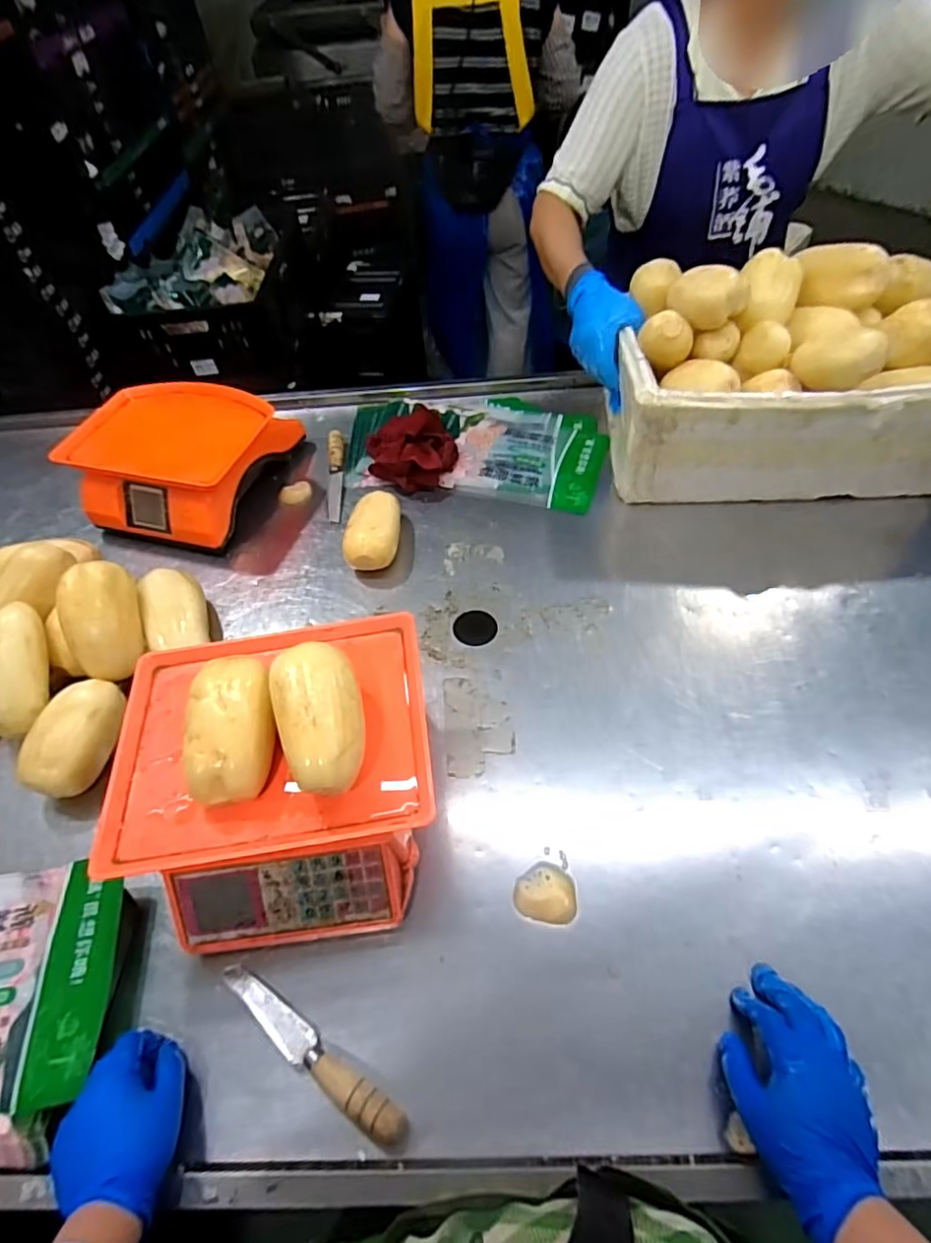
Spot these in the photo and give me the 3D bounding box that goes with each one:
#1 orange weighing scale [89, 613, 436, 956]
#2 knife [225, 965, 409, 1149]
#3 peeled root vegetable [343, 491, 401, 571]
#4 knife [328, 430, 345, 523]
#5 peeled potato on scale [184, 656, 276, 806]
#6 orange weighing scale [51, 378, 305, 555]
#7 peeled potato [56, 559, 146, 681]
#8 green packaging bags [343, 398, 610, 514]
[{"bbox_3d":[-0.180,0.160,0.618,0.293,0.135,0.281,-9,51,-2],"label":"orange weighing scale"},{"bbox_3d":[-0.137,0.368,0.520,0.209,0.023,0.028,26,58,23],"label":"knife"},{"bbox_3d":[-0.134,-0.126,0.881,0.077,0.067,0.135,5,54,9],"label":"peeled root vegetable"},{"bbox_3d":[-0.215,-0.246,0.996,0.027,0.027,0.192,-8,51,-1],"label":"knife"},{"bbox_3d":[-0.212,0.096,0.554,0.071,0.058,0.126,-7,53,0],"label":"peeled potato on scale"},{"bbox_3d":[-0.451,-0.256,0.966,0.280,0.134,0.267,11,55,14],"label":"orange weighing scale"},{"bbox_3d":[-0.456,-0.002,0.760,0.084,0.140,0.069,-17,12,-27],"label":"peeled potato"},{"bbox_3d":[0.011,-0.303,1.027,0.436,0.016,0.256,9,53,12],"label":"green packaging bags"}]

